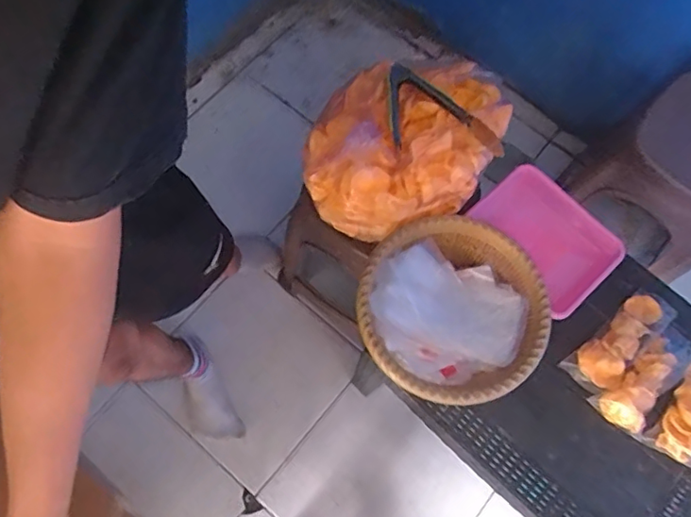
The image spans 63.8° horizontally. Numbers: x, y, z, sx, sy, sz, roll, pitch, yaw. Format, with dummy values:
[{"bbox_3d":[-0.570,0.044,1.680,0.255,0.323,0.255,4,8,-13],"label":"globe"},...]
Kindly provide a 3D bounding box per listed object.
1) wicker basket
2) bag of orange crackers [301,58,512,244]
[{"bbox_3d":[0.154,0.082,0.840,0.266,0.092,0.261,0,71,-1],"label":"wicker basket"},{"bbox_3d":[0.086,-0.181,0.858,0.291,0.174,0.254,0,71,-2],"label":"bag of orange crackers"}]

